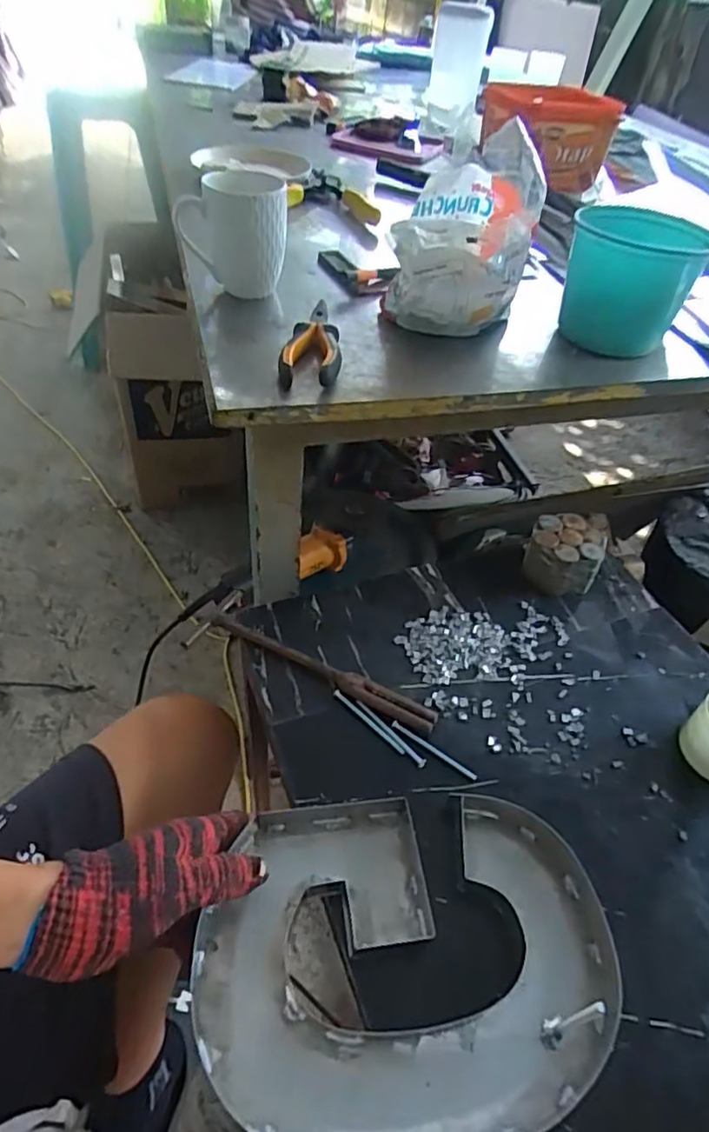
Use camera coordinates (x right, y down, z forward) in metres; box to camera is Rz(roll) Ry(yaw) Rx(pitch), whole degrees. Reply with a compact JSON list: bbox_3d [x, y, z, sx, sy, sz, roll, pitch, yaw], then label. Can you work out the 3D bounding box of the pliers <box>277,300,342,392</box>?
[{"bbox_3d":[-0.036,-0.207,0.579,0.051,0.026,0.148,6,45,1],"label":"pliers"}]

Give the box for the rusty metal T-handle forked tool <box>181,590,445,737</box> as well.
[{"bbox_3d":[-0.037,0.084,0.541,0.231,0.014,0.057,21,48,15],"label":"rusty metal T-handle forked tool"}]

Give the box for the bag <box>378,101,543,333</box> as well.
[{"bbox_3d":[0.099,-0.303,0.582,0.121,0.157,0.121,6,45,1],"label":"bag"}]

